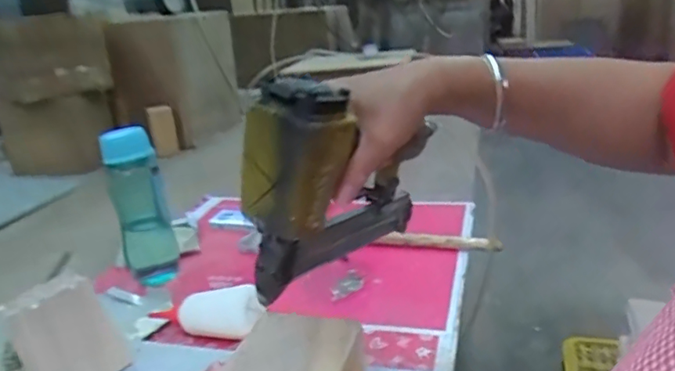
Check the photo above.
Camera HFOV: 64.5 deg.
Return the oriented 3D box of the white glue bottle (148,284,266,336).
[{"bbox_3d":[-0.172,0.163,0.681,0.167,0.049,0.049,-9,15,19],"label":"white glue bottle"}]

